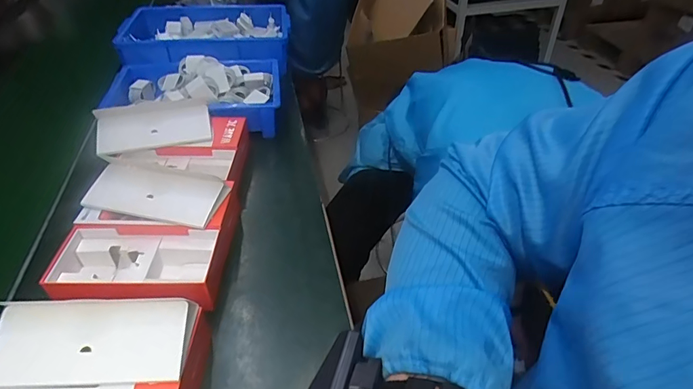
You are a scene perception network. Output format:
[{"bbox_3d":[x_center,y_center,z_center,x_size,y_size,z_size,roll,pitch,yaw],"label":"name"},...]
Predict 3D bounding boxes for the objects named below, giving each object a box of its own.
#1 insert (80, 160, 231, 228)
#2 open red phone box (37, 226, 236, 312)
[{"bbox_3d":[-0.246,-0.001,0.558,0.164,0.018,0.071,10,69,4],"label":"insert"},{"bbox_3d":[-0.251,0.090,0.519,0.198,0.058,0.107,-3,42,-4],"label":"open red phone box"}]

